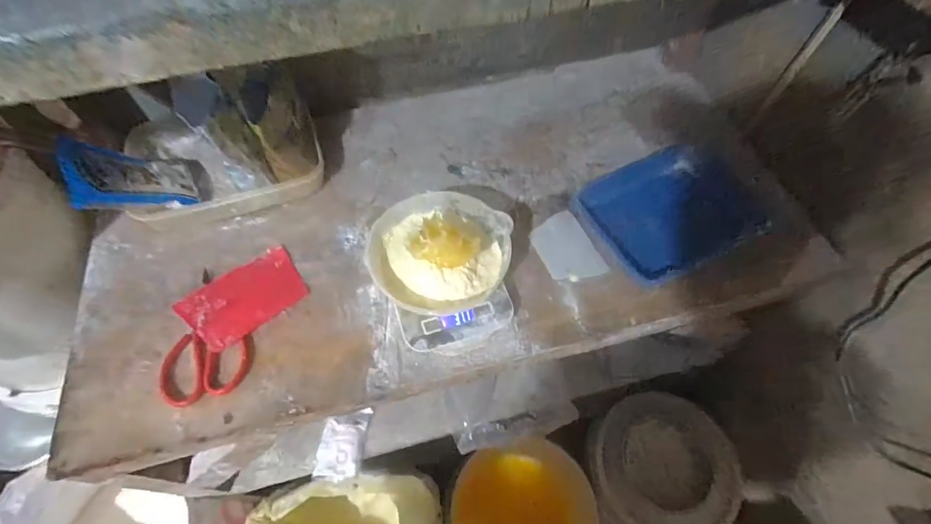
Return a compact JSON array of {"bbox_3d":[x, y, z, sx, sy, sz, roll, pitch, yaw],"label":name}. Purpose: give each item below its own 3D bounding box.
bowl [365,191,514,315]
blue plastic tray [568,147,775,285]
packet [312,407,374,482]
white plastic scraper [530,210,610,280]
[{"bbox_3d":[-0.033,-0.022,0.550,0.162,0.068,0.165,0,60,0],"label":"bowl"},{"bbox_3d":[0.293,-0.076,0.646,0.228,0.030,0.184,-26,63,-14],"label":"blue plastic tray"},{"bbox_3d":[-0.222,0.325,0.807,0.081,0.015,0.124,7,60,5],"label":"packet"},{"bbox_3d":[0.140,-0.020,0.629,0.074,0.009,0.109,-18,61,-10],"label":"white plastic scraper"}]

